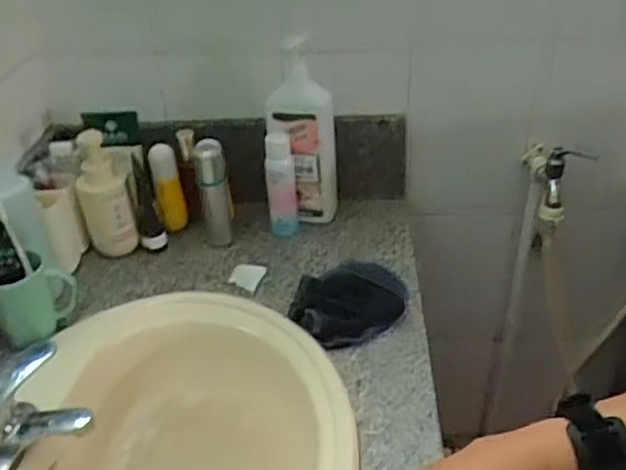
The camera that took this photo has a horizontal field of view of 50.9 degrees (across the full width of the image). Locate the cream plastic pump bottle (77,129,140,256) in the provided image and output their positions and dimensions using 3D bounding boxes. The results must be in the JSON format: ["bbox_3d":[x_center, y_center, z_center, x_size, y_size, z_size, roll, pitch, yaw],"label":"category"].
[{"bbox_3d":[-0.319,-0.062,1.008,0.075,0.187,0.069,-14,35,-18],"label":"cream plastic pump bottle"}]

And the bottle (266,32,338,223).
[{"bbox_3d":[-0.017,-0.147,1.032,0.102,0.295,0.073,-1,33,0],"label":"bottle"}]

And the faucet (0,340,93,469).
[{"bbox_3d":[-0.316,0.197,0.706,0.131,0.100,0.115,-21,40,-24],"label":"faucet"}]

